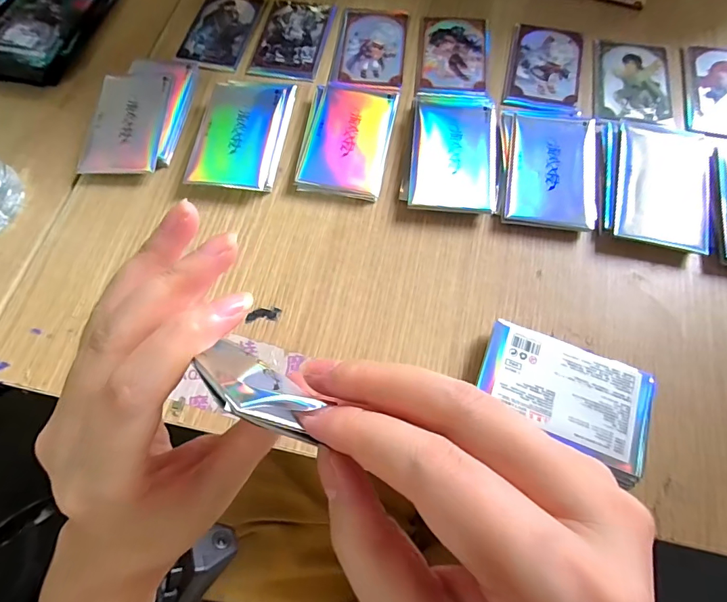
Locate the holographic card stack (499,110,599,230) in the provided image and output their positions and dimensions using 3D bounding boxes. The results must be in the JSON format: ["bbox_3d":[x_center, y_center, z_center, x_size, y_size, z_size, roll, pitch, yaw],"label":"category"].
[{"bbox_3d":[0.134,-0.096,0.313,0.068,0.013,0.094,7,68,5],"label":"holographic card stack"}]

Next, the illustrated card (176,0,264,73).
[{"bbox_3d":[-0.126,-0.239,0.379,0.055,0.005,0.093,12,69,3],"label":"illustrated card"}]

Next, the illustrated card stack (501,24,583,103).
[{"bbox_3d":[0.152,-0.200,0.358,0.058,0.004,0.090,12,69,7],"label":"illustrated card stack"}]

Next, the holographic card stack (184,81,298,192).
[{"bbox_3d":[-0.093,-0.128,0.329,0.063,0.016,0.093,8,68,5],"label":"holographic card stack"}]

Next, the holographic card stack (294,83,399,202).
[{"bbox_3d":[-0.013,-0.124,0.327,0.065,0.012,0.098,8,68,5],"label":"holographic card stack"}]

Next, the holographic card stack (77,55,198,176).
[{"bbox_3d":[-0.176,-0.150,0.341,0.068,0.014,0.120,7,68,5],"label":"holographic card stack"}]

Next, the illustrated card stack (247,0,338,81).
[{"bbox_3d":[-0.061,-0.232,0.374,0.059,0.004,0.093,10,68,6],"label":"illustrated card stack"}]

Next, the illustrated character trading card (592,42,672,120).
[{"bbox_3d":[0.219,-0.182,0.347,0.059,0.004,0.083,8,68,6],"label":"illustrated character trading card"}]

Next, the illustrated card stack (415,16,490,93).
[{"bbox_3d":[0.077,-0.213,0.365,0.058,0.004,0.087,5,68,4],"label":"illustrated card stack"}]

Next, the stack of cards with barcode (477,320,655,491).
[{"bbox_3d":[0.118,0.054,0.252,0.097,0.015,0.058,23,70,11],"label":"stack of cards with barcode"}]

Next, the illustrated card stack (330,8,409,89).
[{"bbox_3d":[0.007,-0.219,0.369,0.058,0.005,0.099,5,68,4],"label":"illustrated card stack"}]

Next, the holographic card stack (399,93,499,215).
[{"bbox_3d":[0.065,-0.114,0.320,0.066,0.013,0.105,4,68,4],"label":"holographic card stack"}]

